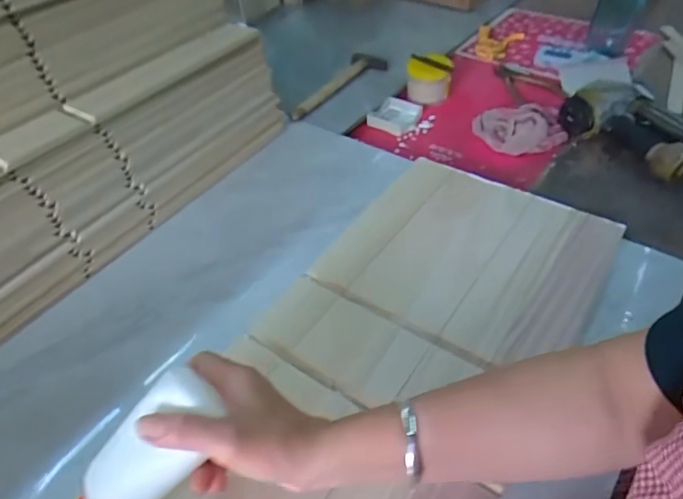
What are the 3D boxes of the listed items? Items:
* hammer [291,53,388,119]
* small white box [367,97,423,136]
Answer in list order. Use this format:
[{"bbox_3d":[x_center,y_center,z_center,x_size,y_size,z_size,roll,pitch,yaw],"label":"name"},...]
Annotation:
[{"bbox_3d":[0.004,-0.294,0.870,0.071,0.026,0.250,19,50,21],"label":"hammer"},{"bbox_3d":[0.092,-0.236,0.836,0.078,0.028,0.074,19,49,21],"label":"small white box"}]

